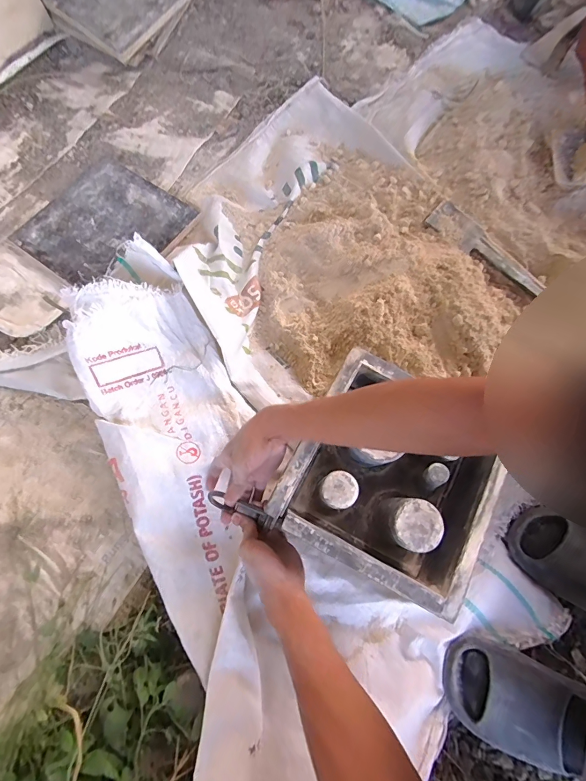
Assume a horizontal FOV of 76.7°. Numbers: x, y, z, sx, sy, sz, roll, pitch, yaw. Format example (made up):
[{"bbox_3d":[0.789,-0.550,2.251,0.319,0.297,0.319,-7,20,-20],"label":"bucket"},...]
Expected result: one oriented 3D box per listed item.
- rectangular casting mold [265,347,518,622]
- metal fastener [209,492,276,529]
[{"bbox_3d":[0.125,0.110,0.491,0.234,0.101,0.238,27,77,6],"label":"rectangular casting mold"},{"bbox_3d":[-0.068,0.154,0.486,0.091,0.018,0.019,18,77,10],"label":"metal fastener"}]

